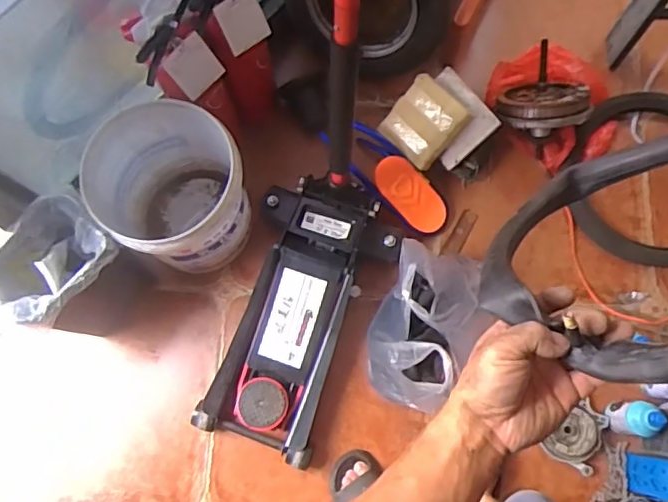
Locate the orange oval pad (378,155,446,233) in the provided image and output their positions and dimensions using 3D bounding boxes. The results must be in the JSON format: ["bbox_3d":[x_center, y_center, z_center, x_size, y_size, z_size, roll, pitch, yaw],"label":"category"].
[{"bbox_3d":[0.183,-0.128,1.374,0.215,0.027,0.103,43,79,-20],"label":"orange oval pad"}]

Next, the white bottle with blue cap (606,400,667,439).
[{"bbox_3d":[0.621,0.342,1.193,0.064,0.124,0.068,0,76,1],"label":"white bottle with blue cap"}]

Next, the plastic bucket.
[{"bbox_3d":[-0.350,-0.133,1.335,0.316,0.355,0.320,0,76,1],"label":"plastic bucket"}]

